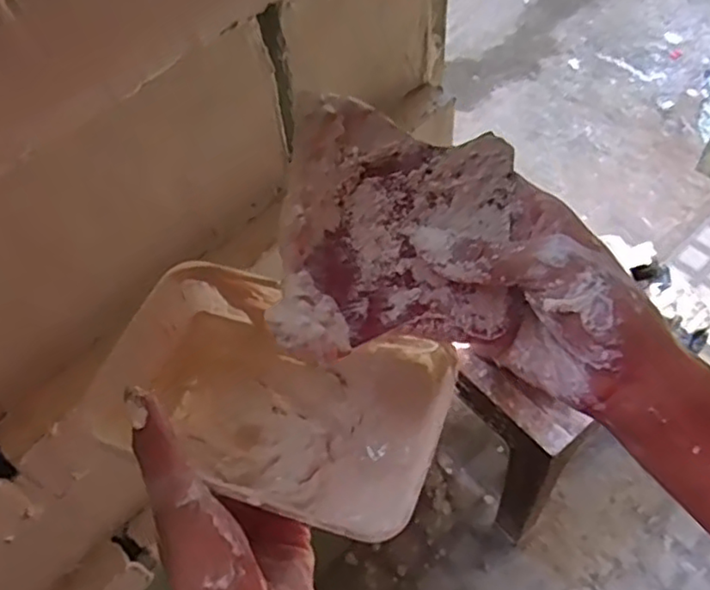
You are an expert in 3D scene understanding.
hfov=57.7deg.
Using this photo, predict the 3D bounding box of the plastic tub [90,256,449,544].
[{"bbox_3d":[-0.040,0.054,0.338,0.171,0.041,0.111,14,57,14],"label":"plastic tub"}]

